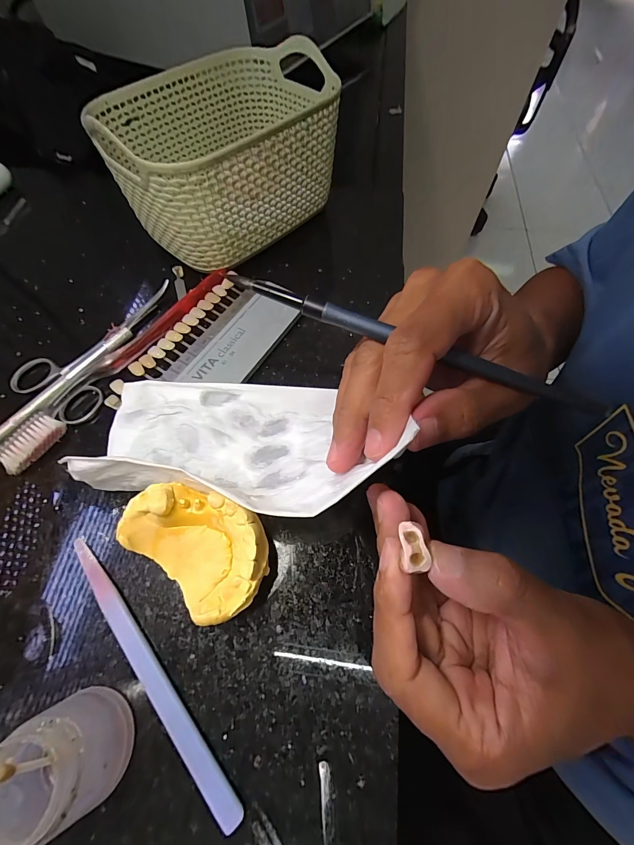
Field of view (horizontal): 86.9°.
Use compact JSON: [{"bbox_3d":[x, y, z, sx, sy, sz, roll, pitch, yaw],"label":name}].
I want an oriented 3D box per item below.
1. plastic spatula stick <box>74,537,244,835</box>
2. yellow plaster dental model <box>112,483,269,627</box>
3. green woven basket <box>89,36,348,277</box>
[{"bbox_3d":[-0.079,0.108,0.150,0.010,0.005,0.137,-40,70,-18],"label":"plastic spatula stick"},{"bbox_3d":[-0.056,0.057,0.160,0.071,0.035,0.044,34,68,16],"label":"yellow plaster dental model"},{"bbox_3d":[-0.068,-0.205,0.264,0.121,0.077,0.167,41,70,18],"label":"green woven basket"}]

